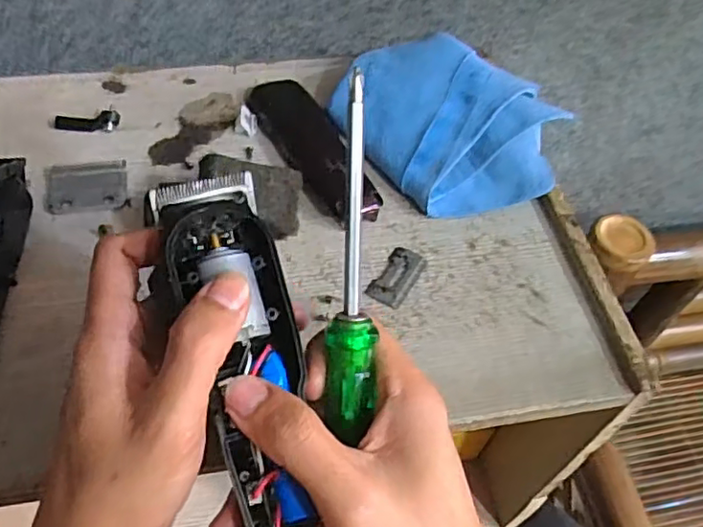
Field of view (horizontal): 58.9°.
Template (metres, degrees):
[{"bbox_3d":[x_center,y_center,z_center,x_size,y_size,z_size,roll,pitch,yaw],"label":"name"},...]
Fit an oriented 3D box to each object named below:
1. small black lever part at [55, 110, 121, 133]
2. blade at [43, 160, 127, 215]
[{"bbox_3d":[-0.181,-0.097,0.425,0.042,0.008,0.013,0,52,-6],"label":"small black lever part"},{"bbox_3d":[-0.169,-0.049,0.398,0.049,0.005,0.042,-7,53,-12],"label":"blade"}]

